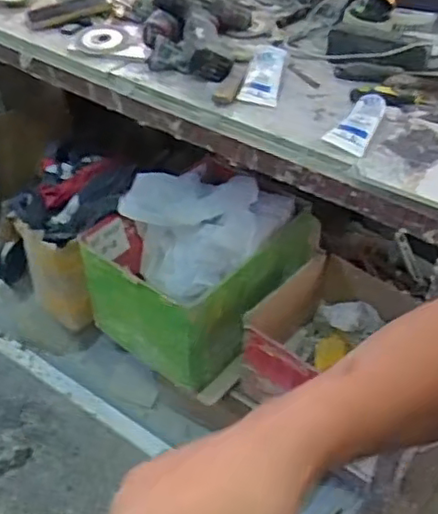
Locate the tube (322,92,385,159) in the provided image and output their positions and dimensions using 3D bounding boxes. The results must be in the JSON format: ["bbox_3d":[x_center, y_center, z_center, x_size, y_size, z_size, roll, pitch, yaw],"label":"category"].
[{"bbox_3d":[0.202,-0.194,0.930,0.056,0.031,0.129,20,46,20],"label":"tube"}]

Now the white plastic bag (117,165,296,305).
[{"bbox_3d":[-0.024,-0.066,1.486,0.304,0.234,0.290,28,49,26],"label":"white plastic bag"}]

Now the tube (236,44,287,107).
[{"bbox_3d":[0.078,-0.309,1.063,0.061,0.023,0.189,9,43,9],"label":"tube"}]

